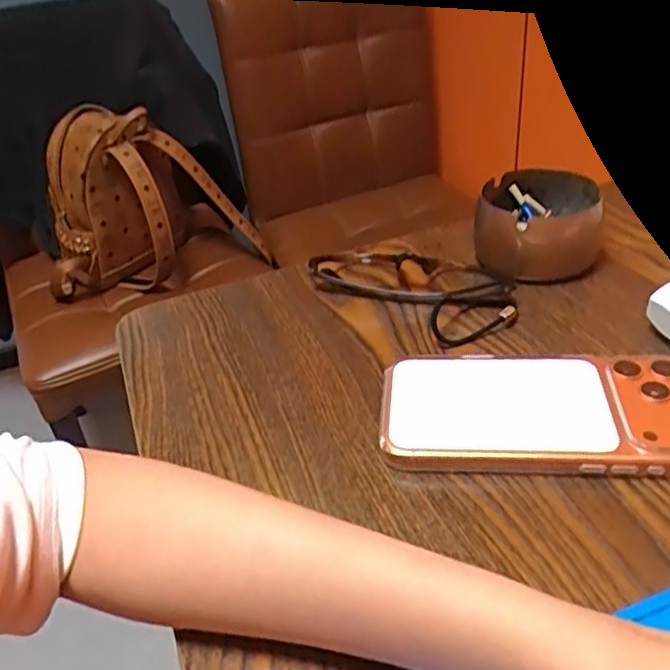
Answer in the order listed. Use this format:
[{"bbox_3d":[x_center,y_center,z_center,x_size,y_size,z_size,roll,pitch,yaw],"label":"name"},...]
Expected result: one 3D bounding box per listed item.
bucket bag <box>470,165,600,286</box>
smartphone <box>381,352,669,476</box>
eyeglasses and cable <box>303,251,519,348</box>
[{"bbox_3d":[0.145,-0.080,0.478,0.083,0.048,0.086,2,36,12],"label":"bucket bag"},{"bbox_3d":[0.108,0.039,0.348,0.162,0.016,0.079,0,36,9],"label":"smartphone"},{"bbox_3d":[0.059,-0.041,0.458,0.144,0.026,0.084,26,47,37],"label":"eyeglasses and cable"}]

